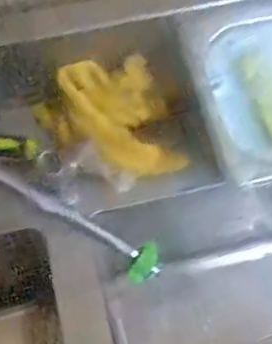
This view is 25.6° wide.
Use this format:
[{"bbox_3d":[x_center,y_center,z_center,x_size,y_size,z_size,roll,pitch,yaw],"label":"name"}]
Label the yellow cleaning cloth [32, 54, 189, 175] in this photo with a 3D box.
[{"bbox_3d":[-0.025,-0.046,0.556,0.117,0.050,0.104,-16,69,-8],"label":"yellow cleaning cloth"}]

